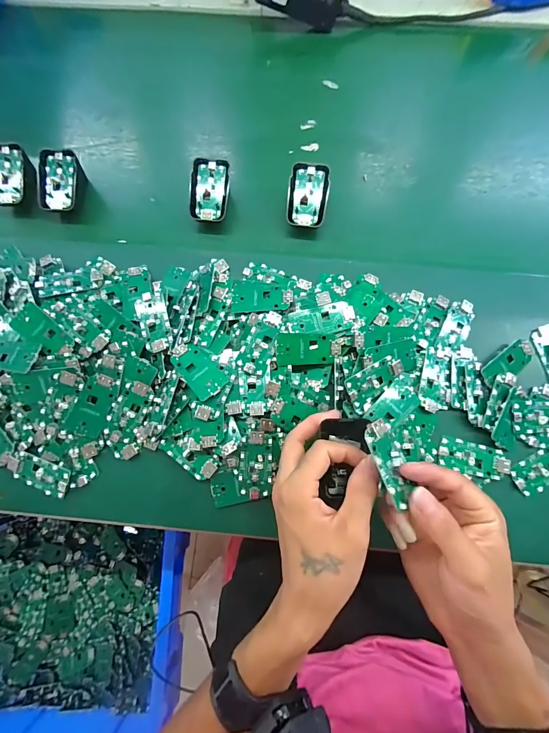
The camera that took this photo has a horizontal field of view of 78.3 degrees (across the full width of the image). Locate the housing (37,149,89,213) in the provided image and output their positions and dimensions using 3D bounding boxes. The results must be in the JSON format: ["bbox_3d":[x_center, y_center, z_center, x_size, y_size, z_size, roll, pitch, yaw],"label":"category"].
[{"bbox_3d":[-0.256,-0.219,0.407,0.045,0.027,0.069,1,92,-4],"label":"housing"}]

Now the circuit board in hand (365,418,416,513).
[{"bbox_3d":[0.086,0.069,0.244,0.029,0.005,0.063,-17,85,-34],"label":"circuit board in hand"}]

